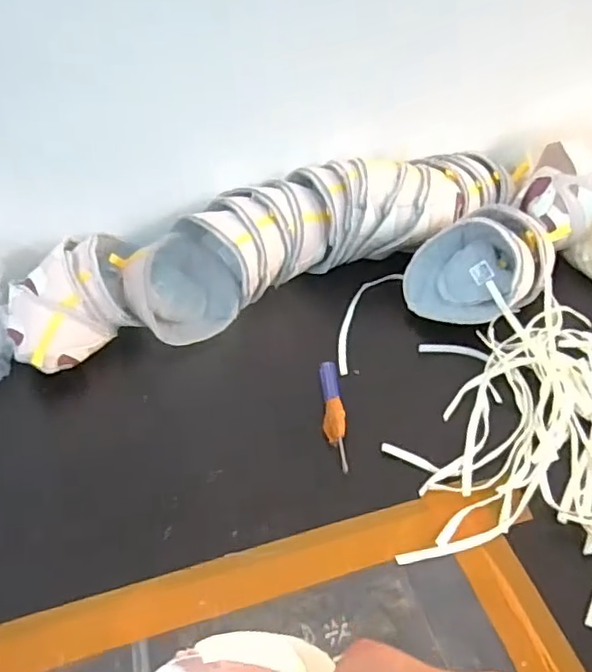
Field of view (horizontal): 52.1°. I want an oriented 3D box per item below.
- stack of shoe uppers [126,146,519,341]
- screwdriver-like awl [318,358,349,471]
[{"bbox_3d":[0.033,-0.115,0.672,0.447,0.104,0.124,-16,43,-12],"label":"stack of shoe uppers"},{"bbox_3d":[0.033,0.066,0.545,0.018,0.016,0.118,-3,42,2],"label":"screwdriver-like awl"}]

